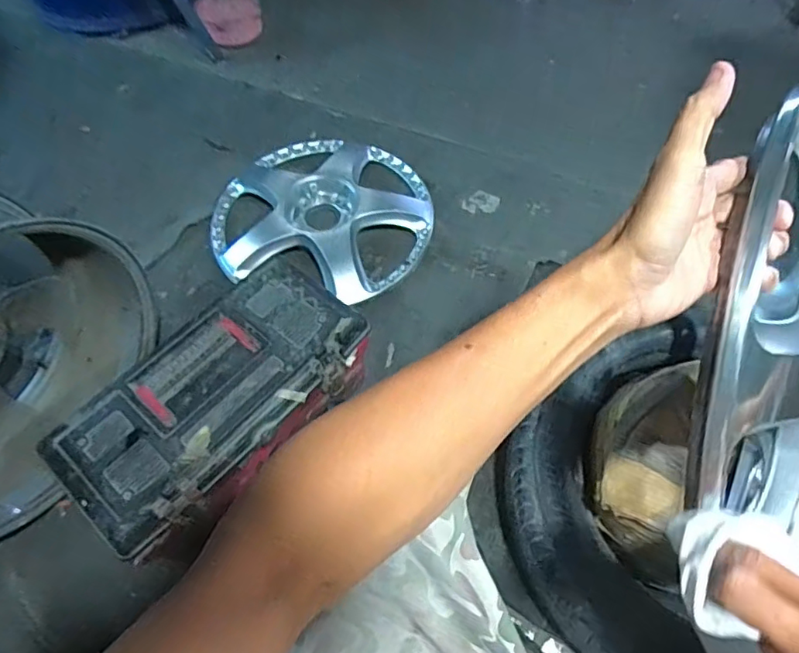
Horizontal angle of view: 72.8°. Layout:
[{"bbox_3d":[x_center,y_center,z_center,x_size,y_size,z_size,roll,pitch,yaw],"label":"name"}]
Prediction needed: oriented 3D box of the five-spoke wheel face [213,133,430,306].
[{"bbox_3d":[-0.153,-0.245,1.109,0.435,0.071,0.416,-1,59,2],"label":"five-spoke wheel face"}]

